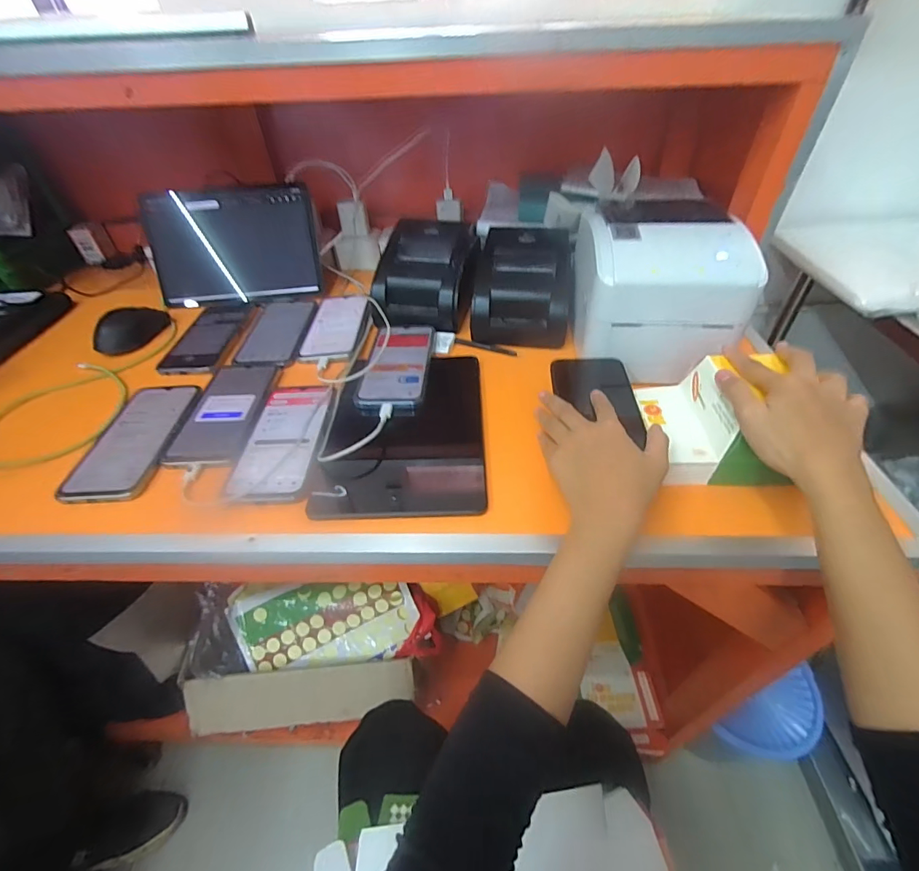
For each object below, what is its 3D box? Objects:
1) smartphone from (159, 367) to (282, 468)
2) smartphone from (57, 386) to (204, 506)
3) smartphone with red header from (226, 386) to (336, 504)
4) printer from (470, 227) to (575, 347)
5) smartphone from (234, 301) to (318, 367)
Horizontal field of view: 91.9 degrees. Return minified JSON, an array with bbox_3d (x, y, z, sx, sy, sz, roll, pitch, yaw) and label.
[{"bbox_3d":[-0.271,-0.030,0.514,0.085,0.011,0.169,0,44,1],"label":"smartphone"},{"bbox_3d":[-0.350,0.000,0.482,0.087,0.011,0.170,-4,44,-3],"label":"smartphone"},{"bbox_3d":[-0.186,0.001,0.475,0.082,0.005,0.169,-3,44,-2],"label":"smartphone with red header"},{"bbox_3d":[0.089,-0.207,0.608,0.130,0.090,0.154,7,45,8],"label":"printer"},{"bbox_3d":[-0.259,-0.150,0.637,0.085,0.006,0.170,-3,44,-2],"label":"smartphone"}]

